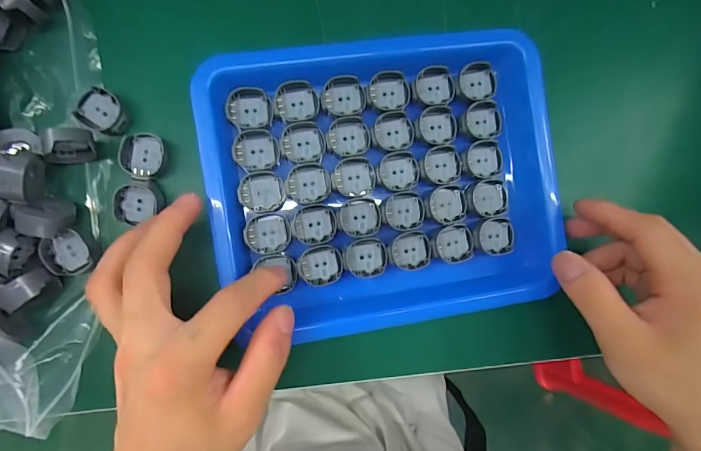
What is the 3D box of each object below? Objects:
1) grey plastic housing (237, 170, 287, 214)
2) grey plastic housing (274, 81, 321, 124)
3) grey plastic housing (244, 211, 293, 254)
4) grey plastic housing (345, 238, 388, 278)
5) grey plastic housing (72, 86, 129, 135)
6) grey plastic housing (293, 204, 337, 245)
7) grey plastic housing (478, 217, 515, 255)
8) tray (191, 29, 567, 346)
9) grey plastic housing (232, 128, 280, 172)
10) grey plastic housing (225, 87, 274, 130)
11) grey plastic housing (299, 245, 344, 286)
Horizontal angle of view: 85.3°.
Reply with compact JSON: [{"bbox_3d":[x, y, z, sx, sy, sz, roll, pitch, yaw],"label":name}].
[{"bbox_3d":[-0.056,-0.022,0.242,0.027,0.004,0.025,1,89,-7],"label":"grey plastic housing"},{"bbox_3d":[-0.034,-0.079,0.243,0.027,0.006,0.025,-15,90,-7],"label":"grey plastic housing"},{"bbox_3d":[-0.052,0.004,0.242,0.028,0.007,0.026,2,88,-7],"label":"grey plastic housing"},{"bbox_3d":[0.011,0.021,0.249,0.027,0.004,0.025,-3,89,-7],"label":"grey plastic housing"},{"bbox_3d":[-0.152,-0.070,0.234,0.029,0.009,0.024,30,85,-5],"label":"grey plastic housing"},{"bbox_3d":[-0.023,-0.001,0.246,0.027,0.004,0.025,-1,89,-7],"label":"grey plastic housing"},{"bbox_3d":[0.100,0.008,0.260,0.024,0.007,0.025,0,89,-7],"label":"grey plastic housing"},{"bbox_3d":[0.024,-0.026,0.246,0.213,0.022,0.181,-8,89,-8],"label":"tray"},{"bbox_3d":[-0.059,-0.047,0.240,0.027,0.007,0.025,-3,89,-7],"label":"grey plastic housing"},{"bbox_3d":[-0.063,-0.074,0.239,0.028,0.009,0.024,6,88,-7],"label":"grey plastic housing"},{"bbox_3d":[-0.019,0.026,0.246,0.027,0.004,0.025,-14,90,-7],"label":"grey plastic housing"}]

